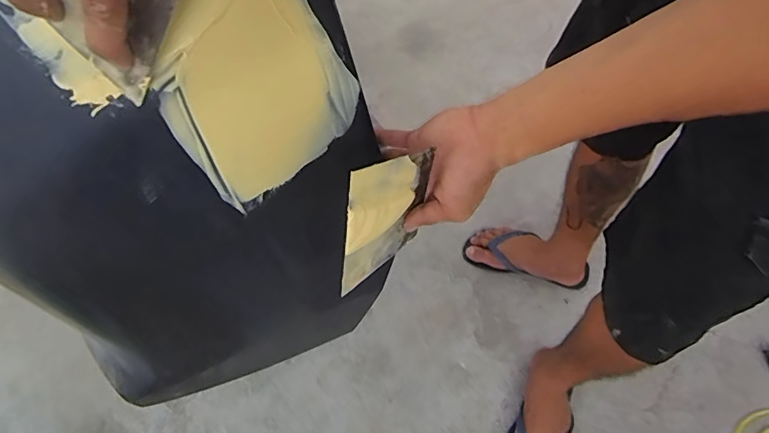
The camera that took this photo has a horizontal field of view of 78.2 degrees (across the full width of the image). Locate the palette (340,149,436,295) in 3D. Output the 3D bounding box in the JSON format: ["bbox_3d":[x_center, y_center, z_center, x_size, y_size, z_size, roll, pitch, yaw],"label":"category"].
[{"bbox_3d":[0.003,0.002,0.411,0.010,0.141,0.091,38,53,26],"label":"palette"}]

